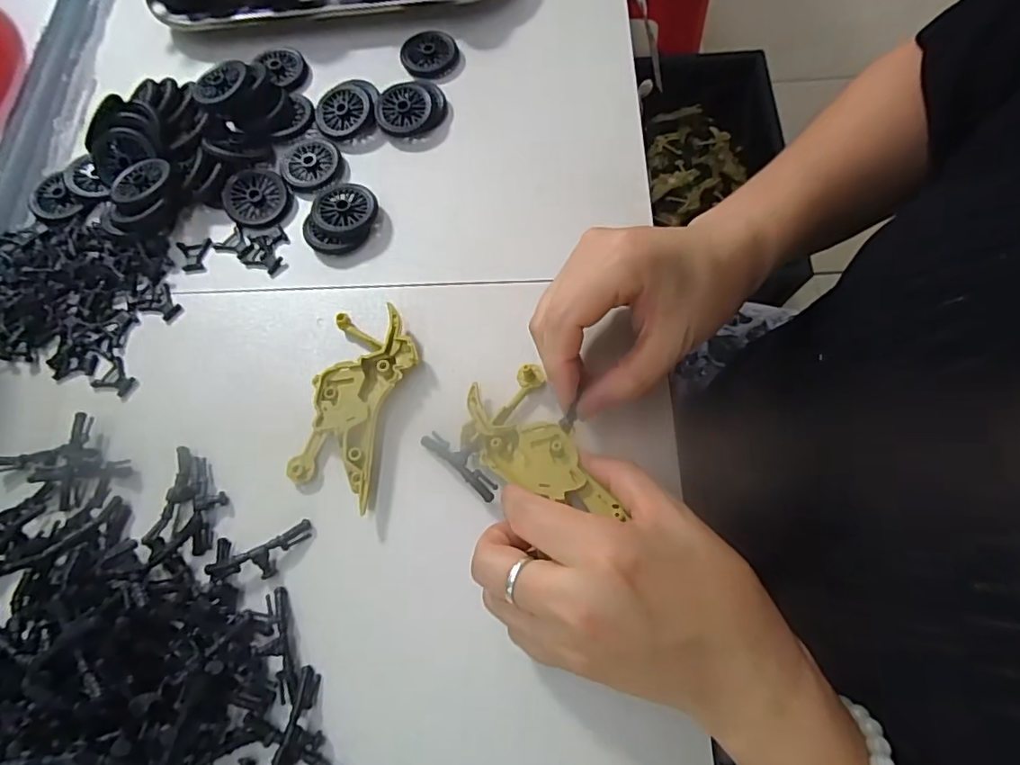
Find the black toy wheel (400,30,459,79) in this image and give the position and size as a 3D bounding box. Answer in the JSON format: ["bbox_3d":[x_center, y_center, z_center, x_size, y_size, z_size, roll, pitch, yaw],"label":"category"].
[{"bbox_3d":[-0.055,-0.222,0.367,0.038,0.006,0.041,-1,70,1],"label":"black toy wheel"}]

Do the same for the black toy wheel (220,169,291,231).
[{"bbox_3d":[-0.155,-0.113,0.329,0.036,0.011,0.039,-1,70,1],"label":"black toy wheel"}]

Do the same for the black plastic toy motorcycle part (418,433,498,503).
[{"bbox_3d":[-0.023,0.036,0.263,0.047,0.004,0.016,39,76,14],"label":"black plastic toy motorcycle part"}]

